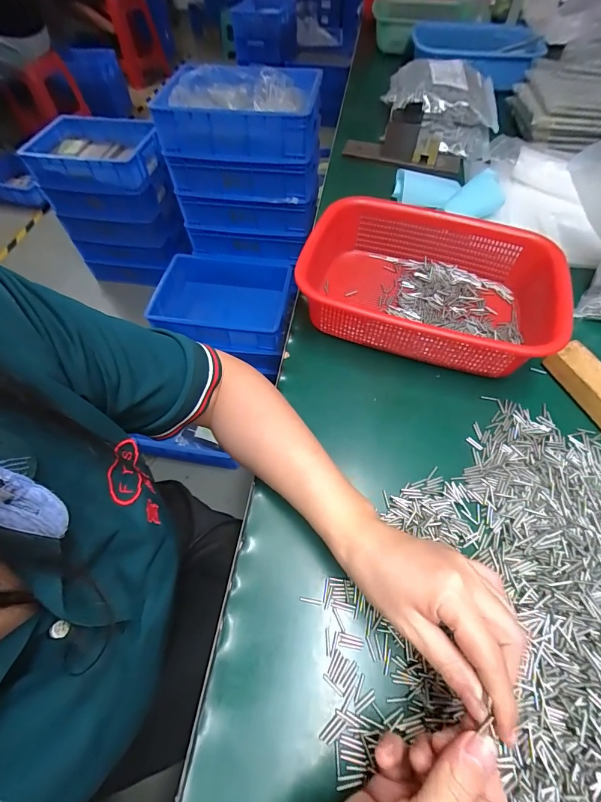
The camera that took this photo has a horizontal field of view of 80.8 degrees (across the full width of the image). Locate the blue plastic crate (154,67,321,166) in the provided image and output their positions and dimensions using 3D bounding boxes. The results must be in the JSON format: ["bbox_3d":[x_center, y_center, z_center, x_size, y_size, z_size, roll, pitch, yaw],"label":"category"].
[{"bbox_3d":[-0.156,-0.781,0.954,0.397,0.112,0.281,4,58,4],"label":"blue plastic crate"}]

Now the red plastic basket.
[{"bbox_3d":[0.150,-0.141,0.427,0.278,0.072,0.209,13,60,10],"label":"red plastic basket"}]

